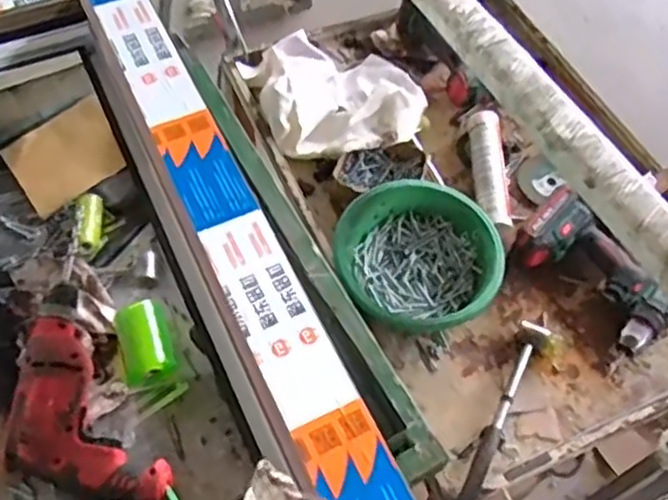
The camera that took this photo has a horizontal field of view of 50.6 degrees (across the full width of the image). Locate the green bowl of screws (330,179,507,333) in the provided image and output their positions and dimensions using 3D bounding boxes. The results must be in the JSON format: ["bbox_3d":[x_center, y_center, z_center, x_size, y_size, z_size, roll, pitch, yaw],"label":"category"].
[{"bbox_3d":[0.113,0.010,0.975,0.223,0.074,0.227,1,57,-1],"label":"green bowl of screws"}]

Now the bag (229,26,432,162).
[{"bbox_3d":[0.004,-0.258,1.156,0.256,0.098,0.282,-16,59,-12],"label":"bag"}]

